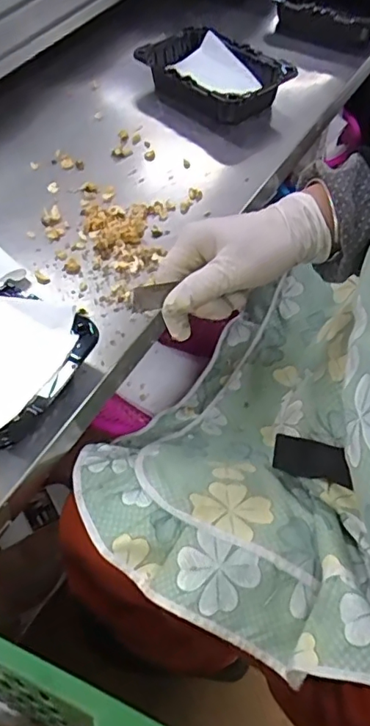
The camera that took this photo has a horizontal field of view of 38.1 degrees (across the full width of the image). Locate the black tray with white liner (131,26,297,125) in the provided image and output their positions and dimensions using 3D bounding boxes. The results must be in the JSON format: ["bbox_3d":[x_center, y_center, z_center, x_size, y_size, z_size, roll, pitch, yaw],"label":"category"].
[{"bbox_3d":[0.038,-0.373,0.700,0.128,0.047,0.192,-38,63,-25],"label":"black tray with white liner"}]

